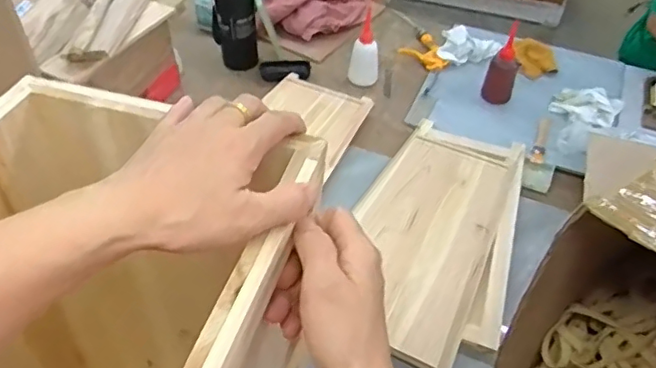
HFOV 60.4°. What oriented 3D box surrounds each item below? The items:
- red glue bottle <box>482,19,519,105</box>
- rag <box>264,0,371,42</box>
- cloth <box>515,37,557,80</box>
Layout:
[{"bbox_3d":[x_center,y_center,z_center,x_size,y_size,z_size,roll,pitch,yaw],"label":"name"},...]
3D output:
[{"bbox_3d":[0.357,-0.242,1.155,0.054,0.149,0.058,-7,47,-7],"label":"red glue bottle"},{"bbox_3d":[-0.018,-0.422,1.359,0.213,0.098,0.182,14,48,12],"label":"rag"},{"bbox_3d":[0.471,-0.286,1.271,0.071,0.034,0.107,-8,47,-8],"label":"cloth"}]

